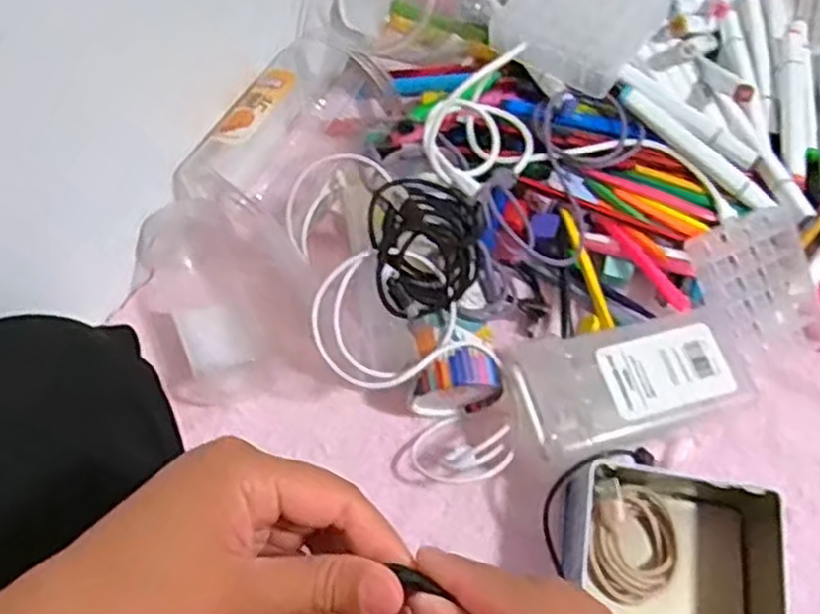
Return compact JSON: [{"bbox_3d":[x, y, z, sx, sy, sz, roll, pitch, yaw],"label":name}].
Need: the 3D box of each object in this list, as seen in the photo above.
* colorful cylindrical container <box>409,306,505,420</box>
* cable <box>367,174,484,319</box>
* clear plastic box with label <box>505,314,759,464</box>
[{"bbox_3d":[0.029,0.039,0.518,0.059,0.064,0.050,-8,63,-6],"label":"colorful cylindrical container"},{"bbox_3d":[0.013,-0.047,0.501,0.083,0.037,0.120,17,52,-21],"label":"cable"},{"bbox_3d":[0.152,0.055,0.517,0.169,0.060,0.080,-10,63,-7],"label":"clear plastic box with label"}]

